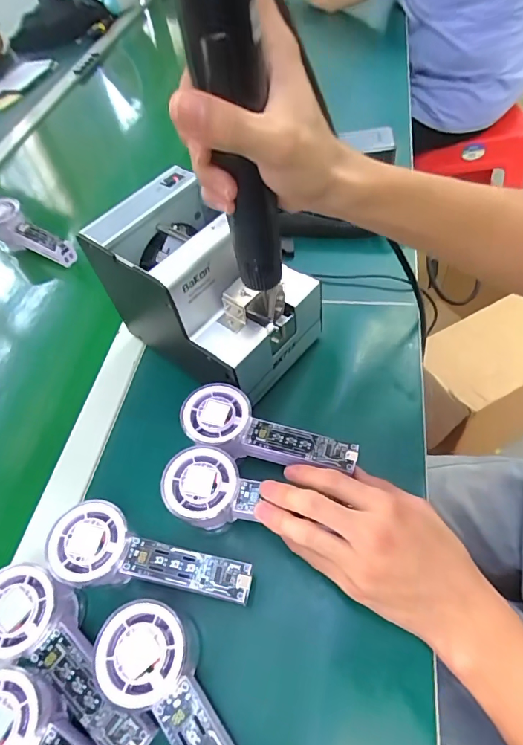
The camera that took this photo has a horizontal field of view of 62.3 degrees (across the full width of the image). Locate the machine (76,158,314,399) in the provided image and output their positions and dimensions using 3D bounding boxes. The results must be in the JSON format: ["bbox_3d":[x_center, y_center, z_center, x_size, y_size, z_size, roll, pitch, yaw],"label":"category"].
[{"bbox_3d":[-0.048,-0.081,0.406,0.169,0.127,0.124,27,64,26],"label":"machine"}]

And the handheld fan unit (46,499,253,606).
[{"bbox_3d":[-0.082,0.137,0.310,0.142,0.029,0.054,10,58,17],"label":"handheld fan unit"}]

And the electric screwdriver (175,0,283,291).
[{"bbox_3d":[-0.011,-0.131,0.243,0.037,0.222,0.035,-41,59,-18],"label":"electric screwdriver"}]

